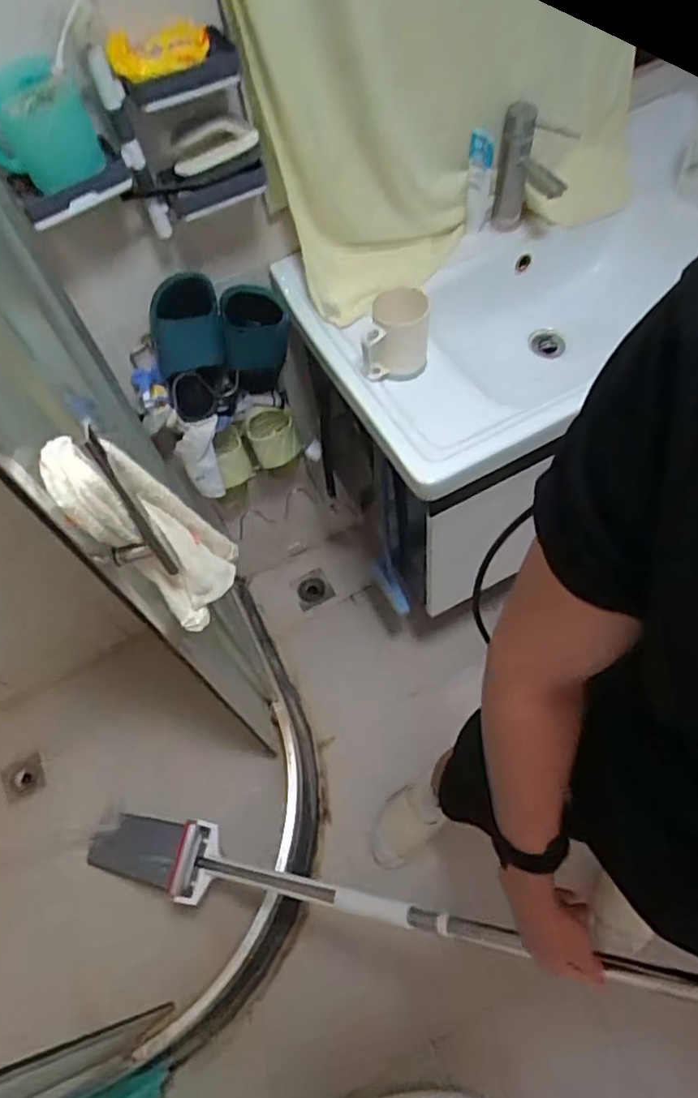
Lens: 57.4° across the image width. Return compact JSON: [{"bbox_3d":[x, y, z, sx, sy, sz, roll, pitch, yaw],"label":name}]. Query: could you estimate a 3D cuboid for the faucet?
[{"bbox_3d":[0.276,-0.572,0.965,0.104,0.164,0.066,8,63,11],"label":"faucet"}]

